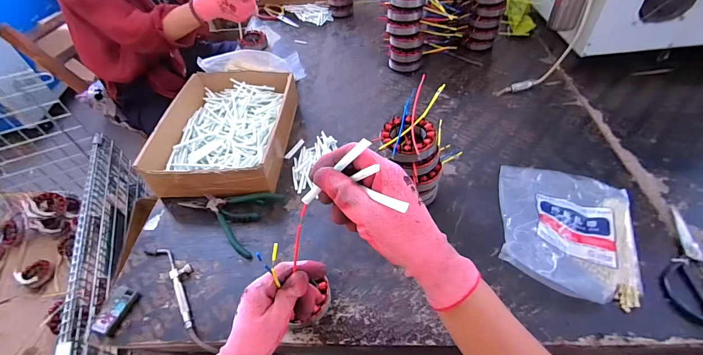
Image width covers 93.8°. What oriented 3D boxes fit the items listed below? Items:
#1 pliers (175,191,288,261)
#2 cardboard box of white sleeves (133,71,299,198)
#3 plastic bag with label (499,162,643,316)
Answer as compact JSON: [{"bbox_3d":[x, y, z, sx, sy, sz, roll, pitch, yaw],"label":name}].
[{"bbox_3d":[-0.228,0.057,0.608,0.184,0.033,0.118,20,54,21],"label":"pliers"},{"bbox_3d":[-0.257,-0.105,0.702,0.232,0.074,0.322,1,50,6],"label":"cardboard box of white sleeves"},{"bbox_3d":[0.347,0.069,0.530,0.198,0.058,0.242,16,53,18],"label":"plastic bag with label"}]

